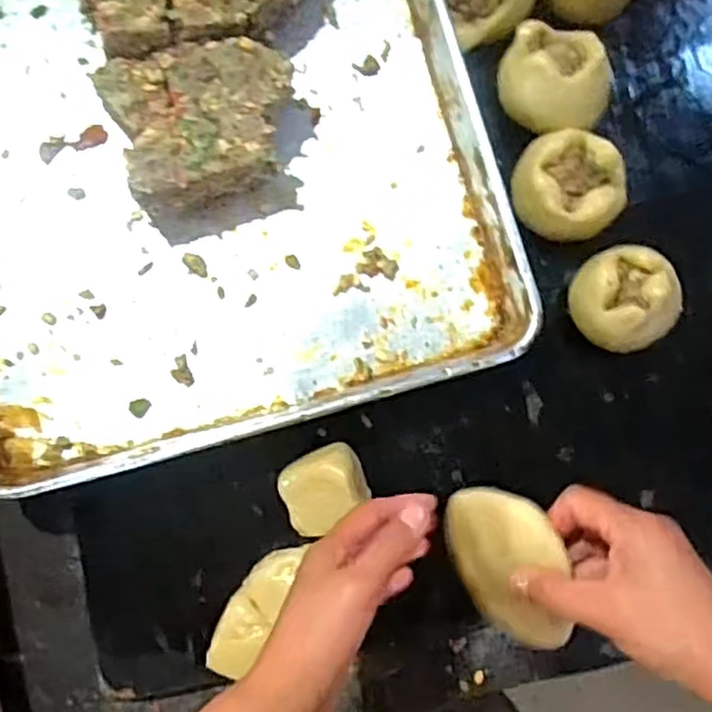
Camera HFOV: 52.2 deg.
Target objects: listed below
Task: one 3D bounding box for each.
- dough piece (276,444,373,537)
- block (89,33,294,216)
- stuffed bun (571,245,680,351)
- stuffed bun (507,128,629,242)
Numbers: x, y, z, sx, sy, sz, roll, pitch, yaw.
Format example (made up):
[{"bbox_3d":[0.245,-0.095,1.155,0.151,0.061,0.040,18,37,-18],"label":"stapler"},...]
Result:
[{"bbox_3d":[-0.023,0.092,0.512,0.059,0.049,0.048,-33,89,-5],"label":"dough piece"},{"bbox_3d":[-0.107,-0.170,0.526,0.126,0.055,0.101,-19,87,-5],"label":"block"},{"bbox_3d":[0.195,-0.041,0.534,0.068,0.057,0.073,0,86,-4],"label":"stuffed bun"},{"bbox_3d":[0.154,-0.123,0.541,0.072,0.057,0.078,0,86,-4],"label":"stuffed bun"}]

